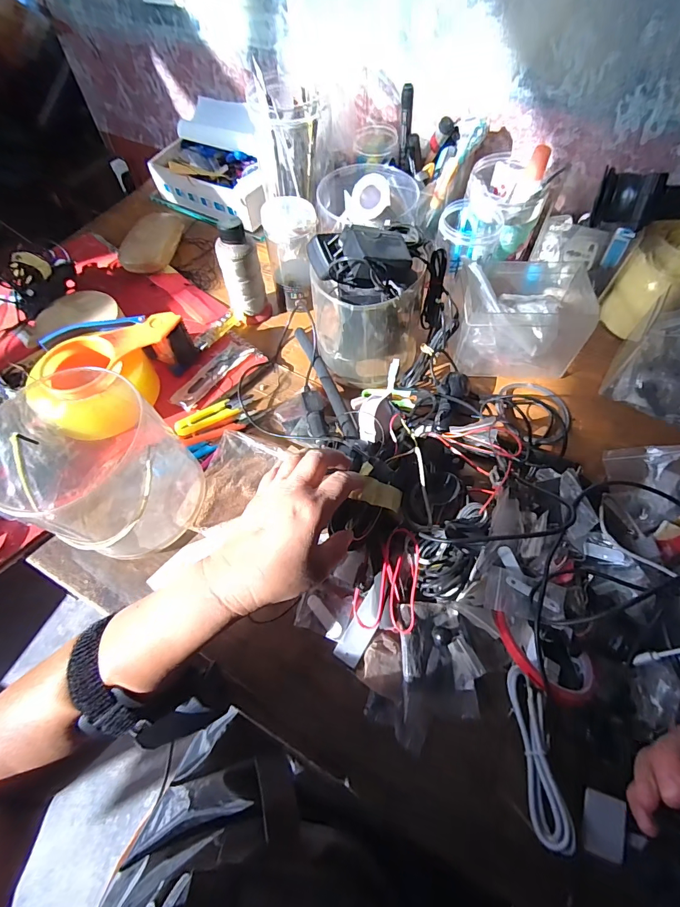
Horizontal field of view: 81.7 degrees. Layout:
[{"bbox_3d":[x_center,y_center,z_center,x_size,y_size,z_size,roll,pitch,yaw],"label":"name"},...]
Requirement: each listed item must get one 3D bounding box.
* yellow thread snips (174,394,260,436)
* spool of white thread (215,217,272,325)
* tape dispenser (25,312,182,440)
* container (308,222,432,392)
[{"bbox_3d":[-0.143,-0.048,0.458,0.100,0.011,0.022,-28,62,-24],"label":"yellow thread snips"},{"bbox_3d":[-0.123,-0.228,0.496,0.043,0.115,0.045,0,60,0],"label":"spool of white thread"},{"bbox_3d":[-0.264,-0.094,0.446,0.116,0.059,0.165,21,62,12],"label":"tape dispenser"},{"bbox_3d":[0.034,-0.160,0.437,0.125,0.176,0.106,-5,60,-3],"label":"container"}]

